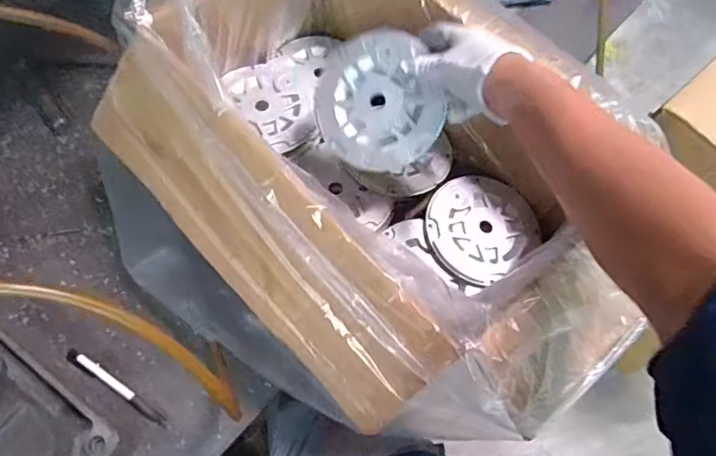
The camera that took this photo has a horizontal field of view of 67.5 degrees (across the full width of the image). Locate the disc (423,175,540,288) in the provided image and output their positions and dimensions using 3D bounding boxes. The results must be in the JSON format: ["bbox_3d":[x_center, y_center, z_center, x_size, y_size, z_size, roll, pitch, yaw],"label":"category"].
[{"bbox_3d":[0.142,-0.002,0.631,0.130,0.019,0.120,-38,74,-16],"label":"disc"}]

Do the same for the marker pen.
[{"bbox_3d":[-0.273,0.178,0.605,0.142,0.008,0.014,31,69,10],"label":"marker pen"}]

